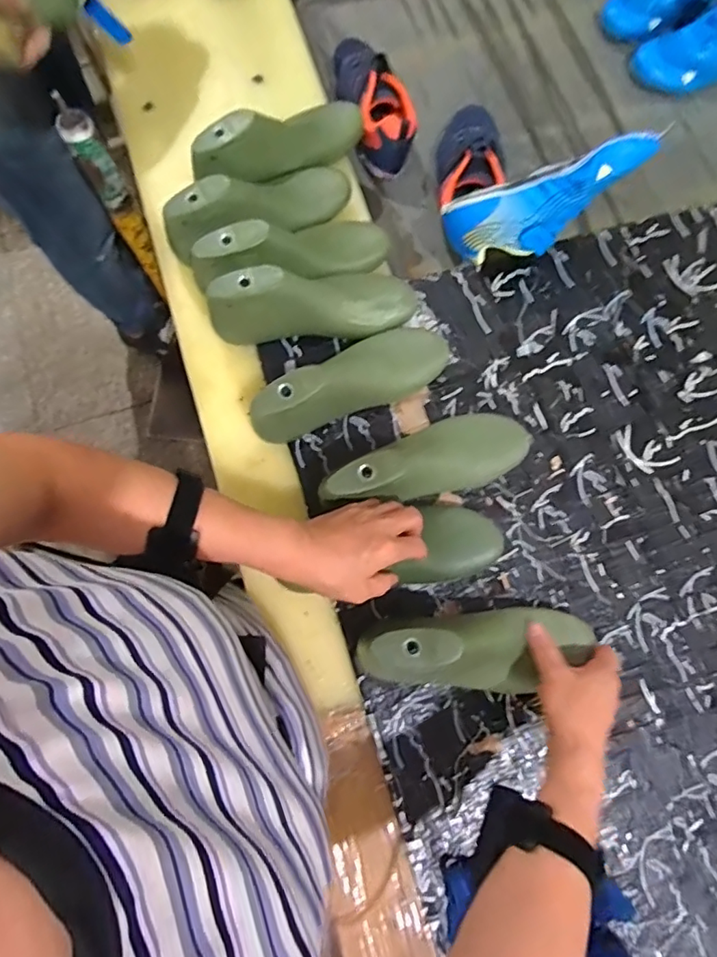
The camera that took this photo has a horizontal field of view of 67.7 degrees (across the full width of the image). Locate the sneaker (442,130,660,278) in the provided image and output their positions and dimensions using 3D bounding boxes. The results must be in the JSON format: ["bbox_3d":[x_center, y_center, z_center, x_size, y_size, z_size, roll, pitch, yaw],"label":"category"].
[{"bbox_3d":[0.206,-0.307,0.591,0.213,0.073,0.075,-20,75,25],"label":"sneaker"}]

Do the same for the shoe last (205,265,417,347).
[{"bbox_3d":[-0.047,-0.197,0.567,0.217,0.074,0.076,-7,76,-2],"label":"shoe last"}]

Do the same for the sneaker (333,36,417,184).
[{"bbox_3d":[0.016,-0.501,0.711,0.083,0.074,0.192,-19,79,-5],"label":"sneaker"}]

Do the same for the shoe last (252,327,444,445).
[{"bbox_3d":[-0.011,-0.103,0.561,0.221,0.080,0.075,-26,77,-20],"label":"shoe last"}]

